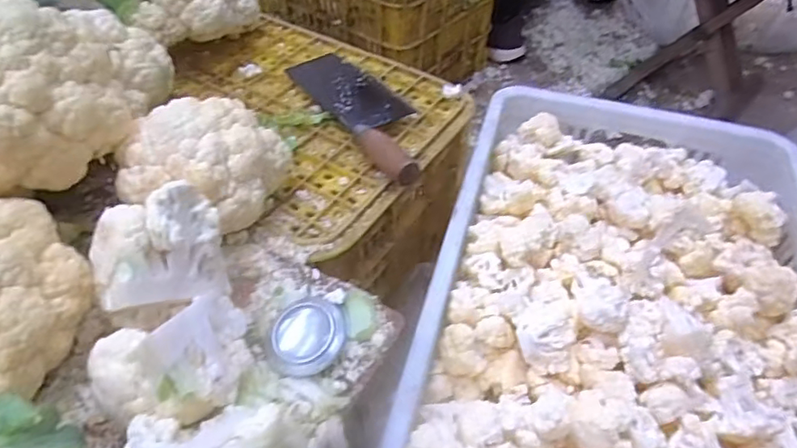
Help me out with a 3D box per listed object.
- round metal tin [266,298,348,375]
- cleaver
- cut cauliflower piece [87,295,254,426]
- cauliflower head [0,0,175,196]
[{"bbox_3d":[-0.073,0.087,0.445,0.060,0.031,0.062,2,46,-2],"label":"round metal tin"},{"bbox_3d":[-0.038,-0.143,0.665,0.090,0.035,0.285,-23,52,-23],"label":"cleaver"},{"bbox_3d":[-0.150,0.089,0.388,0.105,0.066,0.079,-26,53,-26],"label":"cut cauliflower piece"},{"bbox_3d":[-0.304,-0.106,0.440,0.140,0.115,0.190,17,48,12],"label":"cauliflower head"}]

